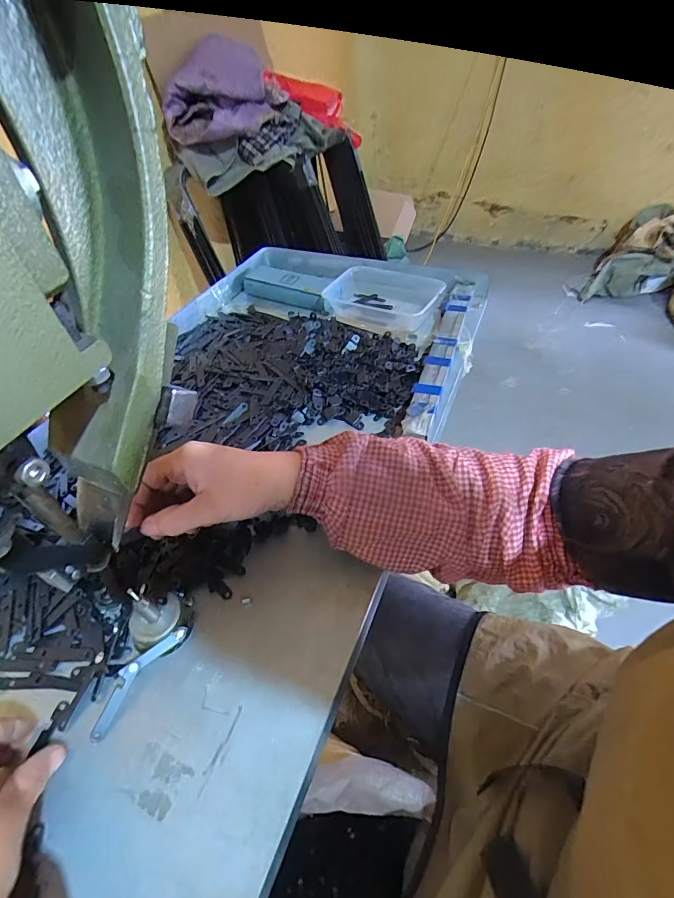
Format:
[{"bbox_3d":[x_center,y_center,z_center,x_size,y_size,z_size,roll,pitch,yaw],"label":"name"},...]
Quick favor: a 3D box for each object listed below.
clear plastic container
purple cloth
[{"bbox_3d":[0.073,-0.229,0.653,0.168,0.053,0.133,16,50,17],"label":"clear plastic container"},{"bbox_3d":[-0.337,-0.959,1.138,0.301,0.201,0.075,14,49,16],"label":"purple cloth"}]

